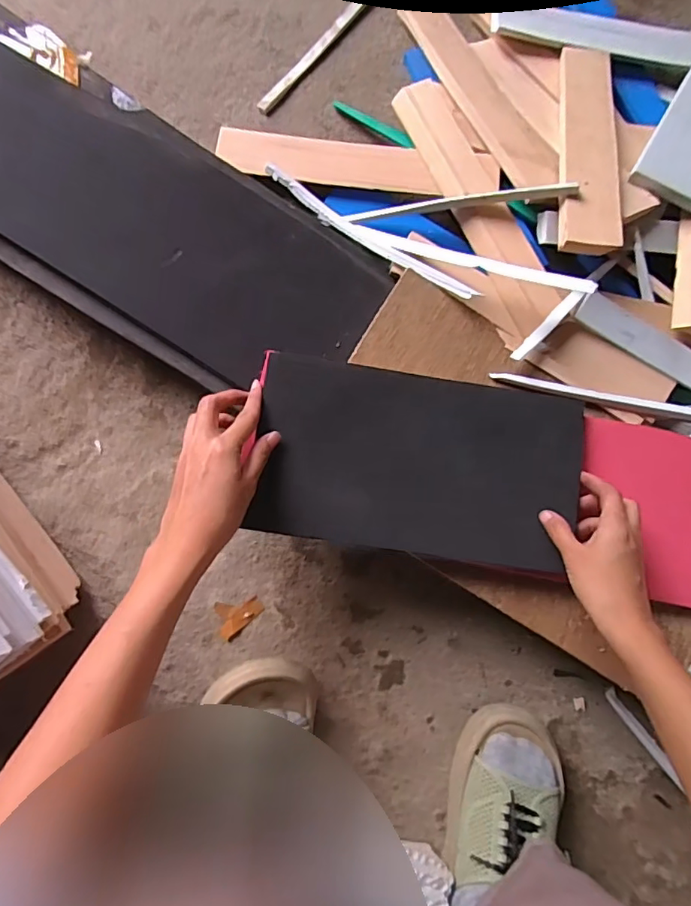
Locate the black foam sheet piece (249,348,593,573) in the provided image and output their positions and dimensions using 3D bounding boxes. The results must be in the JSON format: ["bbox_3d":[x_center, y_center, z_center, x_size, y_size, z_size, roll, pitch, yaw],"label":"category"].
[{"bbox_3d":[0.065,0.008,0.455,0.274,0.019,0.152,9,83,-4],"label":"black foam sheet piece"}]

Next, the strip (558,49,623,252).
[{"bbox_3d":[0.235,-0.303,0.509,0.050,0.019,0.274,11,67,-4],"label":"strip"}]

